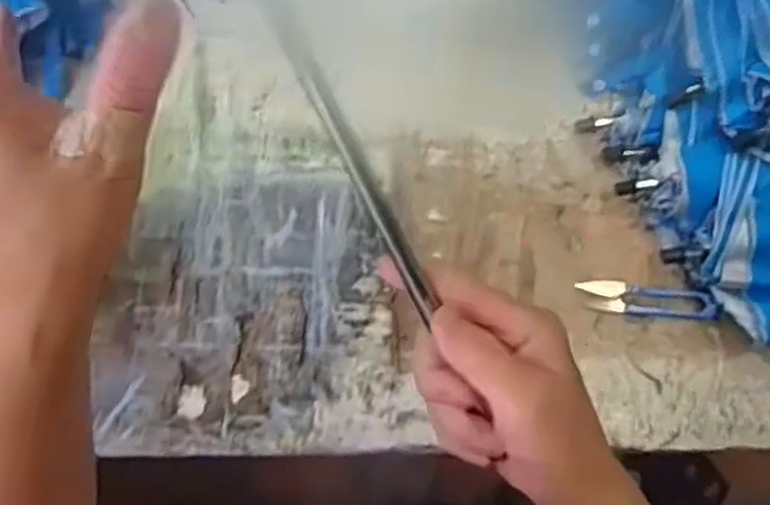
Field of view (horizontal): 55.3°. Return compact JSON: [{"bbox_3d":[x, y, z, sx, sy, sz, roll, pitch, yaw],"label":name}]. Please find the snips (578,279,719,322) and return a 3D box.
[{"bbox_3d":[0.226,0.040,0.630,0.115,0.013,0.025,7,77,1],"label":"snips"}]

